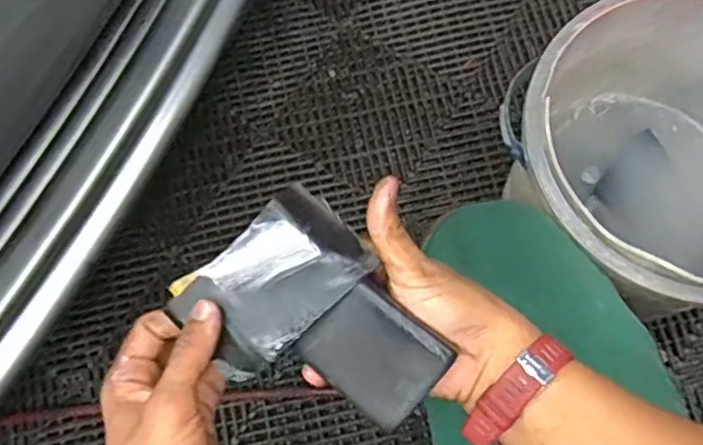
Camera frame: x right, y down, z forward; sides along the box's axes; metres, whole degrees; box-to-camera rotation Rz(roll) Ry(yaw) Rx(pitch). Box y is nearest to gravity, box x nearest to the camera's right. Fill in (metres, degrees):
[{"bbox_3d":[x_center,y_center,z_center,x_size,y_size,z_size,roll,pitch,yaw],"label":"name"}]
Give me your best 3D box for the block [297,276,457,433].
[{"bbox_3d":[0.015,0.076,0.418,0.073,0.018,0.059,41,95,8],"label":"block"}]

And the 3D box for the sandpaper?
[{"bbox_3d":[-0.047,0.034,0.417,0.106,0.019,0.071,-40,76,-10],"label":"sandpaper"}]

